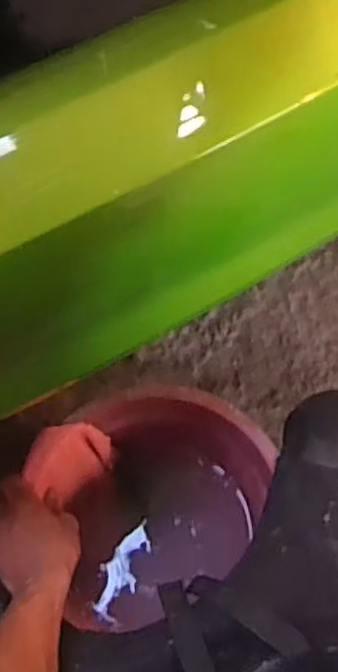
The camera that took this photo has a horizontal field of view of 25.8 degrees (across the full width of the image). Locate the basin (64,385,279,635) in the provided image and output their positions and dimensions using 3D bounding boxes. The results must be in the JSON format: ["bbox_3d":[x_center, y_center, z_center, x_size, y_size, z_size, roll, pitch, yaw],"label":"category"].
[{"bbox_3d":[0.001,0.201,0.837,0.216,0.207,0.231,-1,67,0],"label":"basin"}]

